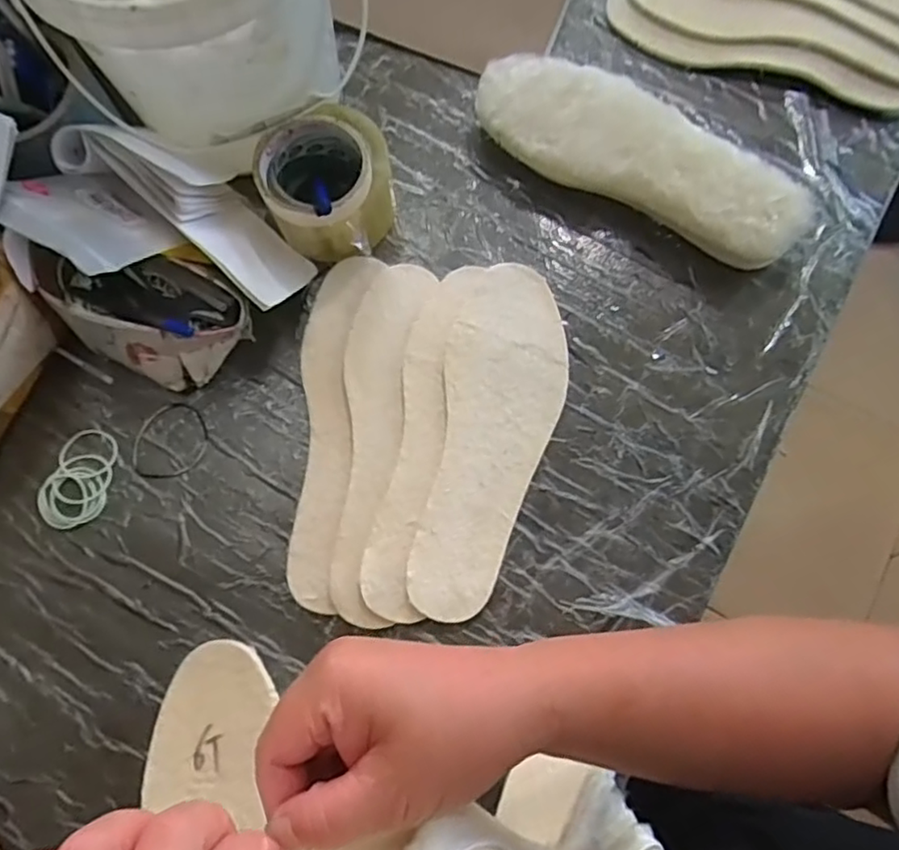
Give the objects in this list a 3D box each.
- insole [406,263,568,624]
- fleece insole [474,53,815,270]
[{"bbox_3d":[0.035,0.008,0.490,0.090,0.005,0.269,11,78,-5],"label":"insole"},{"bbox_3d":[0.152,-0.219,0.527,0.282,0.059,0.096,28,77,6],"label":"fleece insole"}]

